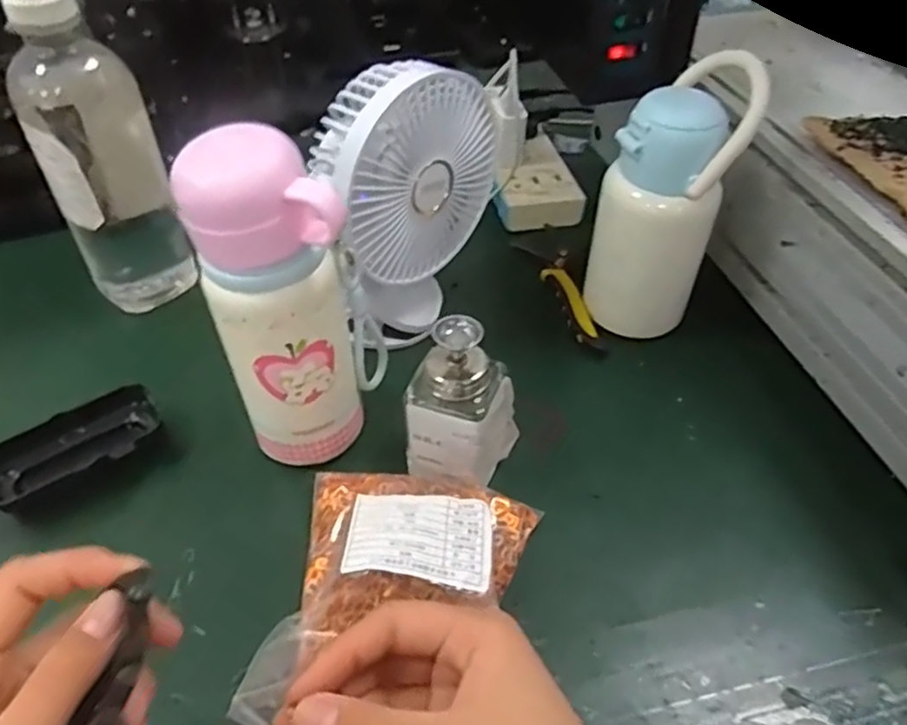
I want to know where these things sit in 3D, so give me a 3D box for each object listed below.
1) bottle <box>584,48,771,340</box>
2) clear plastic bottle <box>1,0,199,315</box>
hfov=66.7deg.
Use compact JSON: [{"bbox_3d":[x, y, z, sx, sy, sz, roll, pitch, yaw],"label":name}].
[{"bbox_3d":[0.156,-0.117,0.515,0.090,0.192,0.091,14,46,13],"label":"bottle"},{"bbox_3d":[-0.258,-0.143,0.510,0.085,0.231,0.059,-19,48,-19],"label":"clear plastic bottle"}]

